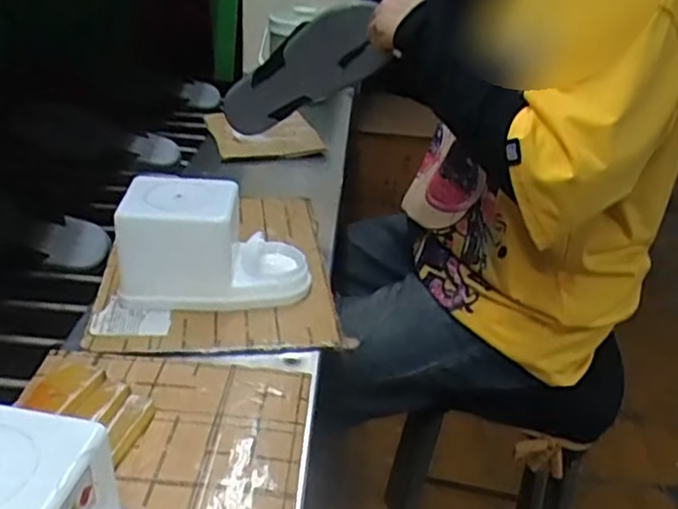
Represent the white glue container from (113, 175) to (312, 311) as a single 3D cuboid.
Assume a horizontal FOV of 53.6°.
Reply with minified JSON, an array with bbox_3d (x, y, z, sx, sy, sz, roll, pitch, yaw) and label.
[{"bbox_3d":[-0.121,-0.006,0.676,0.183,0.106,0.083,4,30,-2],"label":"white glue container"}]

